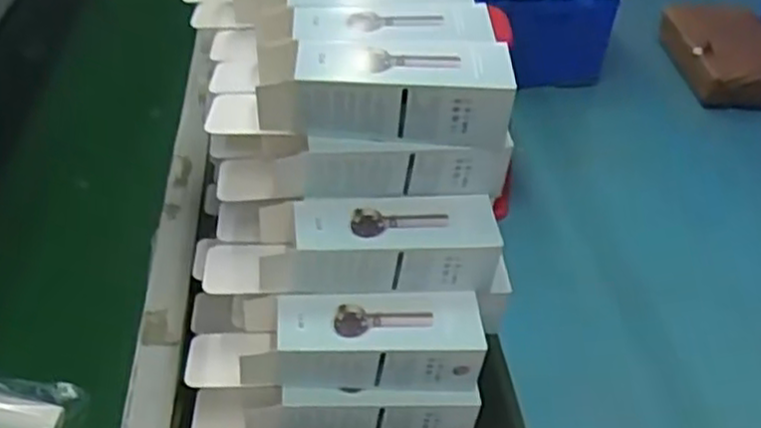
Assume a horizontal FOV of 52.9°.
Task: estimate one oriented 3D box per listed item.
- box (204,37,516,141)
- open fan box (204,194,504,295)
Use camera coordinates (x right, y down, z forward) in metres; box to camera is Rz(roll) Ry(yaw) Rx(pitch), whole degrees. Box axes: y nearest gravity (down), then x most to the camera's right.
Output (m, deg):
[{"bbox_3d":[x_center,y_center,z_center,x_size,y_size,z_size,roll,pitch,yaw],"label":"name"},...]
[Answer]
[{"bbox_3d":[-0.019,-0.094,0.590,0.232,0.064,0.067,1,38,-3],"label":"box"},{"bbox_3d":[-0.024,0.028,0.620,0.240,0.060,0.077,-1,38,-5],"label":"open fan box"}]

